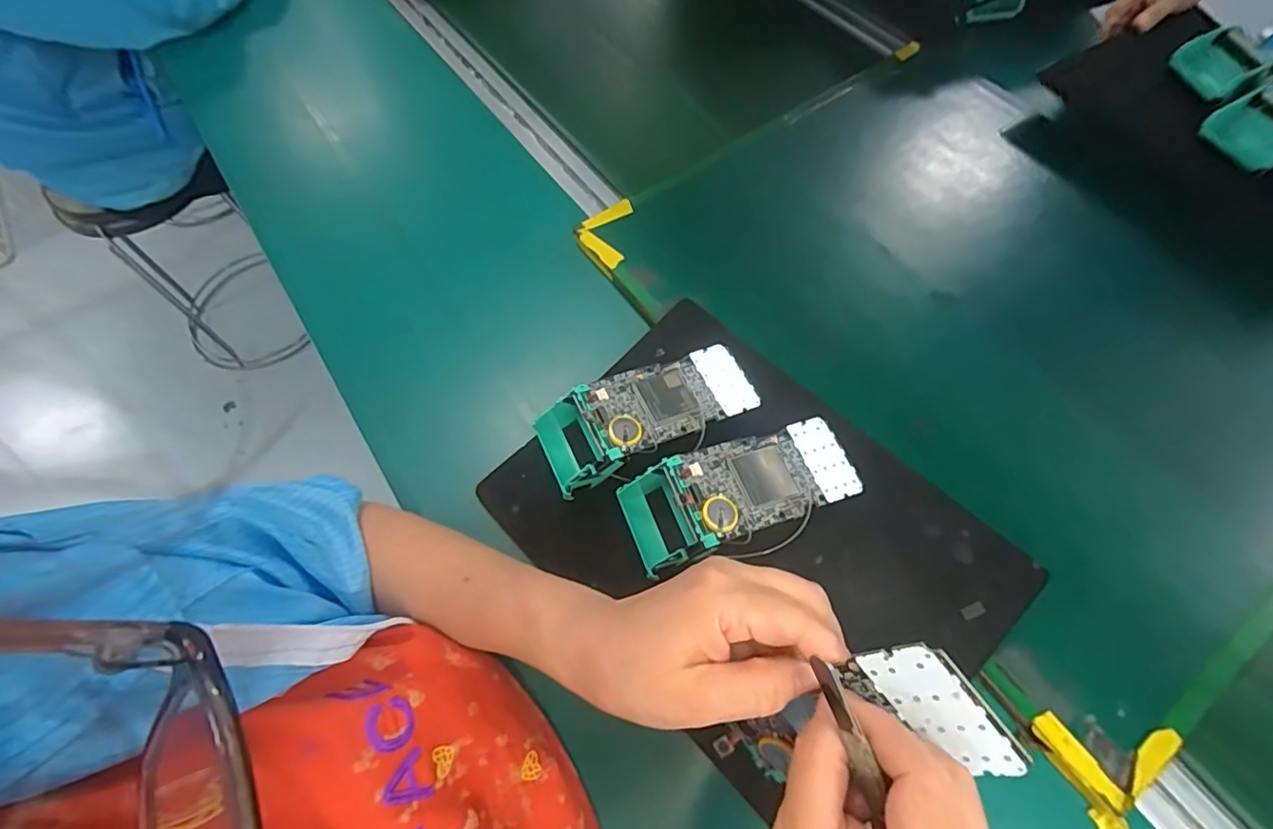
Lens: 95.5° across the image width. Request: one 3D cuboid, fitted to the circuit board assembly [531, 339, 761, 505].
[{"bbox_3d":[0.010,0.002,0.458,0.174,0.055,0.073,-22,58,-11],"label":"circuit board assembly"}]

